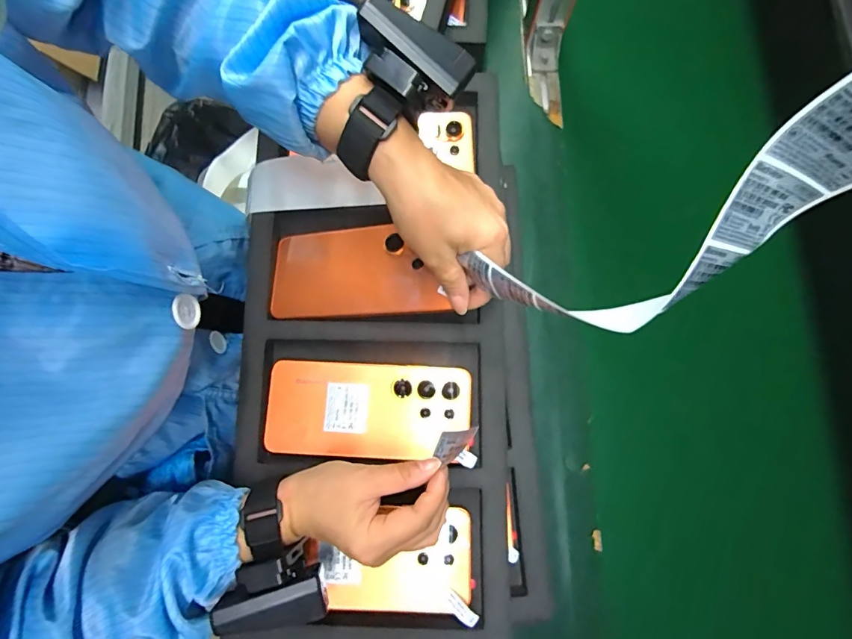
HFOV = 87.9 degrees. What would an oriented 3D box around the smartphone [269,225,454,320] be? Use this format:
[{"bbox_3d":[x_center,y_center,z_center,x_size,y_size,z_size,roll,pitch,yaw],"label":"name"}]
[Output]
[{"bbox_3d":[-0.060,-0.039,0.371,0.150,0.012,0.077,-3,73,16],"label":"smartphone"}]

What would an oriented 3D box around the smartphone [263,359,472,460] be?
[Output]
[{"bbox_3d":[-0.048,0.076,0.371,0.167,0.009,0.078,3,80,-1],"label":"smartphone"}]

